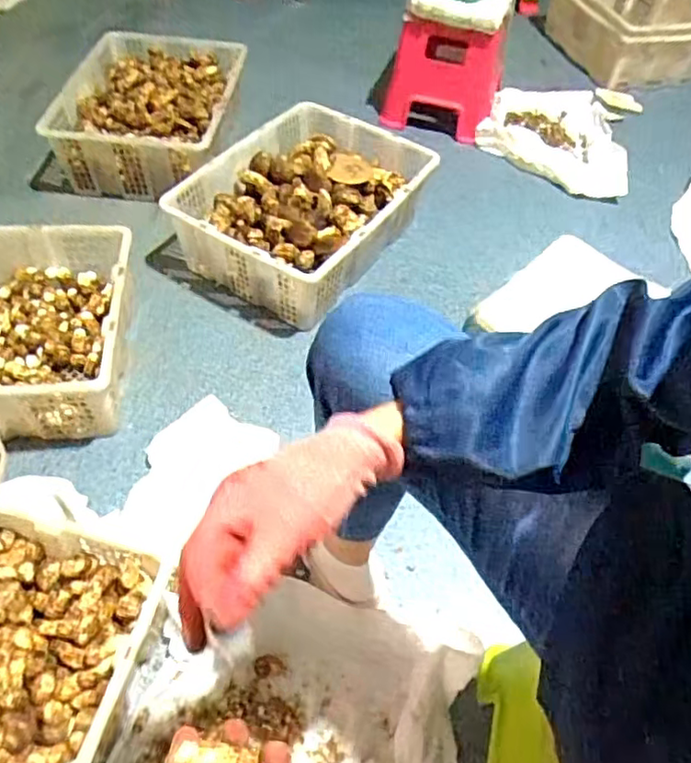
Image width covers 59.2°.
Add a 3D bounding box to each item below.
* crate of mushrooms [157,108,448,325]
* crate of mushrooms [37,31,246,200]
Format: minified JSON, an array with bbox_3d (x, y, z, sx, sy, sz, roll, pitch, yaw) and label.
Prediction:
[{"bbox_3d":[-0.065,-0.349,1.216,0.356,0.163,0.485,33,55,20],"label":"crate of mushrooms"},{"bbox_3d":[-0.415,-0.607,1.376,0.325,0.174,0.483,10,51,3],"label":"crate of mushrooms"}]

